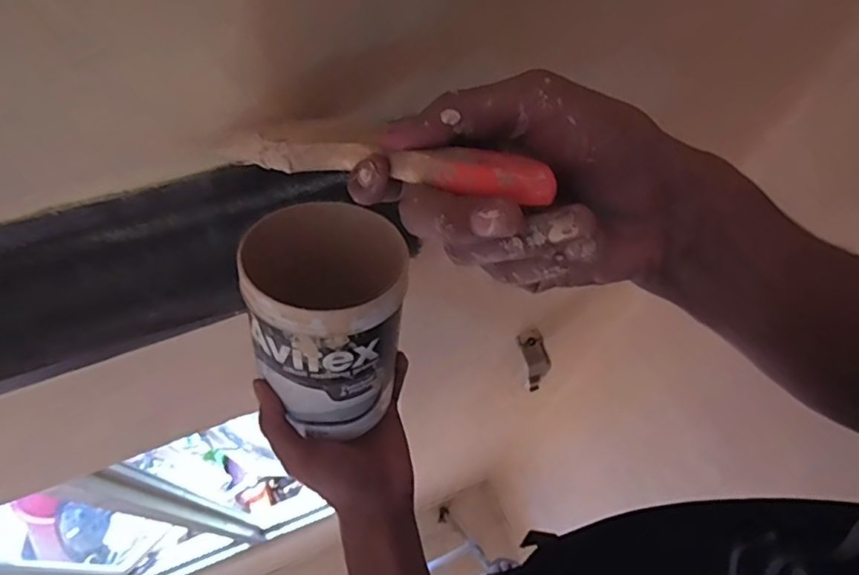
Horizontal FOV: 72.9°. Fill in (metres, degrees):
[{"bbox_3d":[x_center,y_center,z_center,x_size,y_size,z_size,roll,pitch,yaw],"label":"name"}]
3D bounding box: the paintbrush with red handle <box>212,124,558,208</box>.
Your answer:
[{"bbox_3d":[-0.027,-0.056,0.248,0.180,0.012,0.031,18,59,38],"label":"paintbrush with red handle"}]

